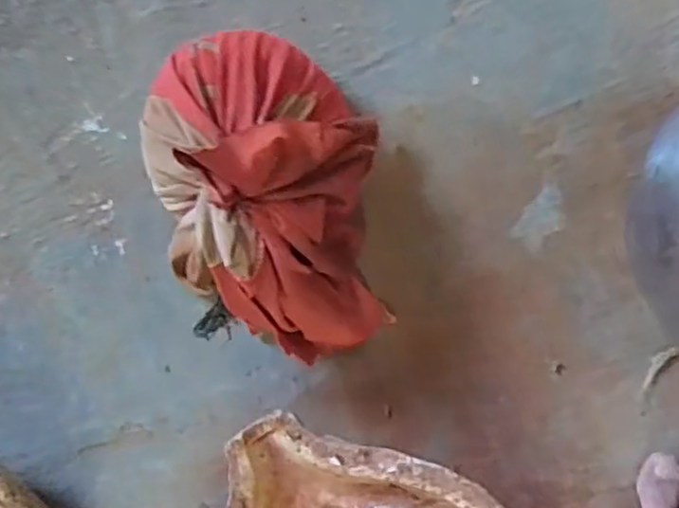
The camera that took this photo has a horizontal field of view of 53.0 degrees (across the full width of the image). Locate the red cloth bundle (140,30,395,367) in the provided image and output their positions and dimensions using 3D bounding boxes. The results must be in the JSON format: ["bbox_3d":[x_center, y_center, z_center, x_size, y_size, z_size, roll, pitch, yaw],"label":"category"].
[{"bbox_3d":[-0.062,-0.037,0.509,0.178,0.105,0.252,-3,95,6],"label":"red cloth bundle"}]

